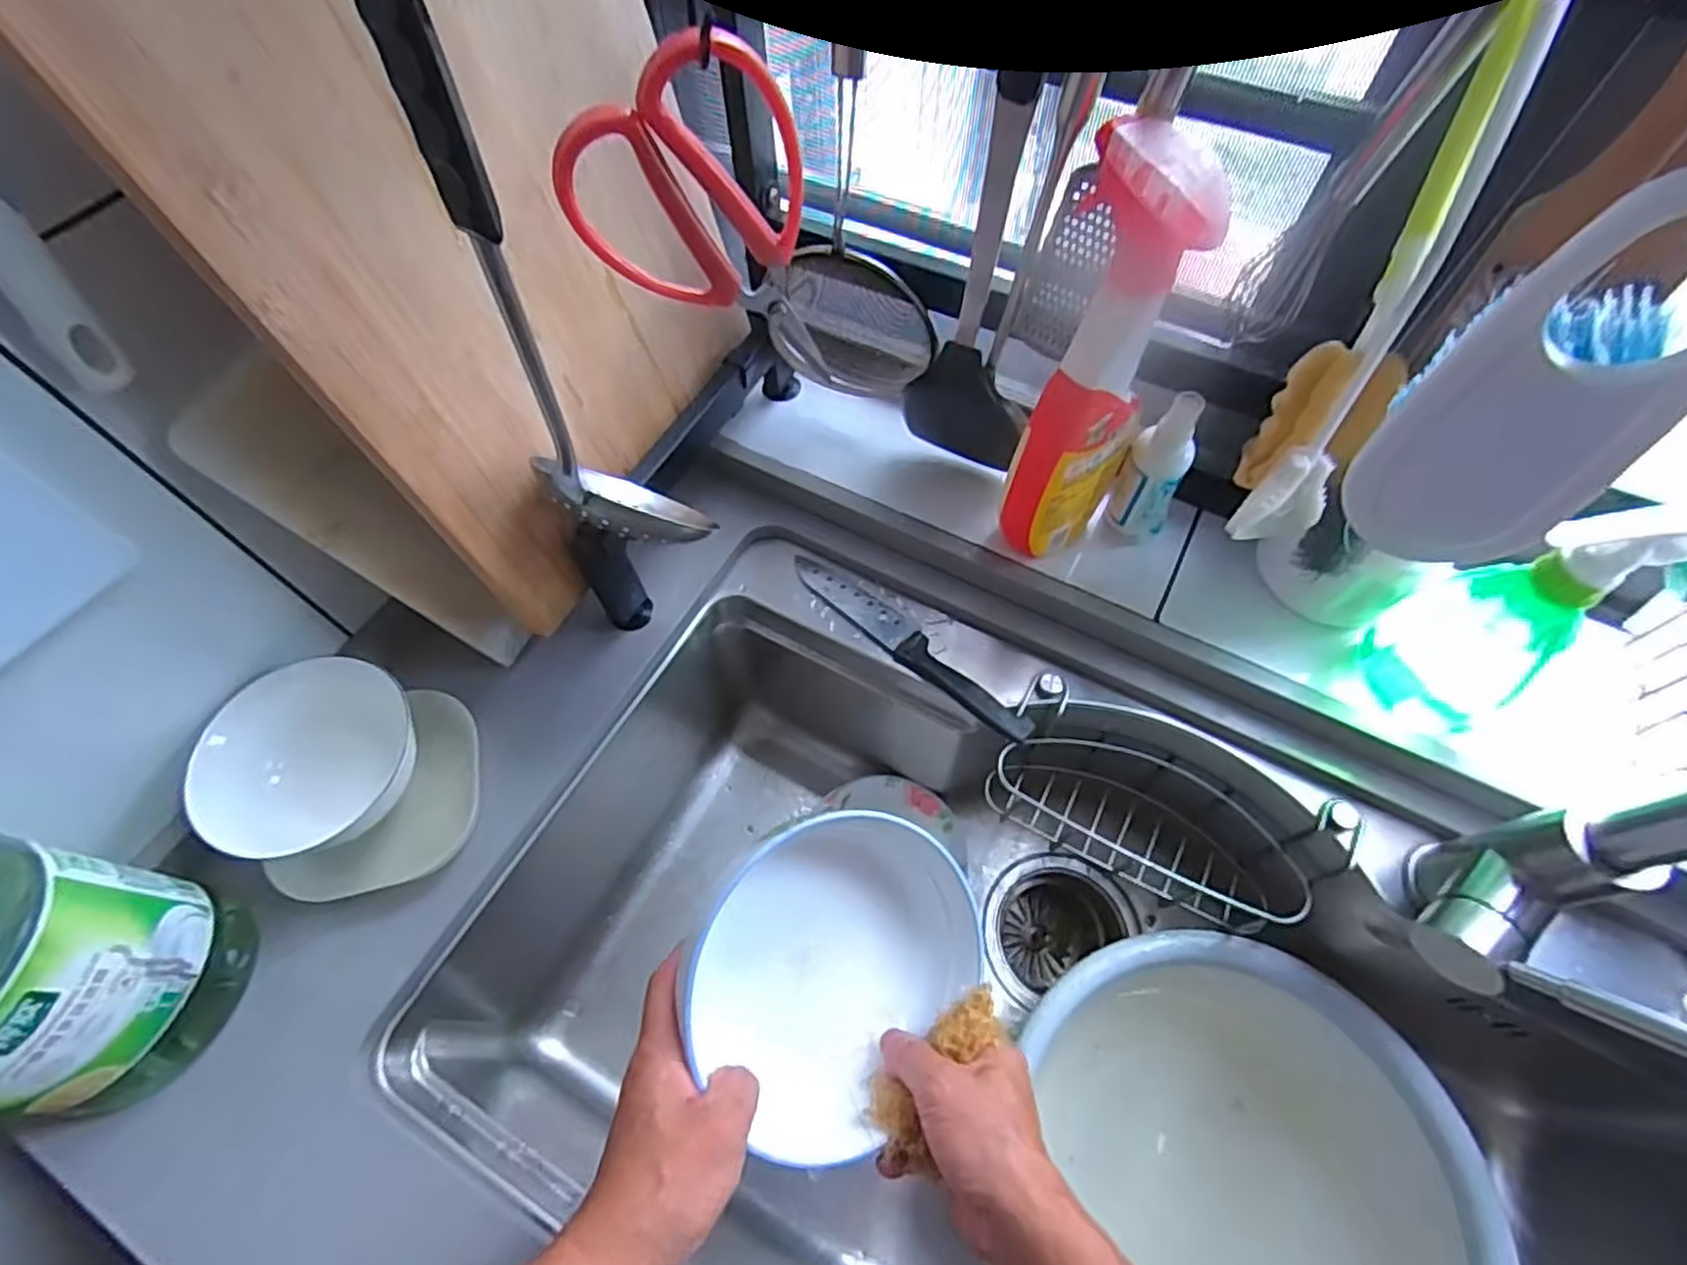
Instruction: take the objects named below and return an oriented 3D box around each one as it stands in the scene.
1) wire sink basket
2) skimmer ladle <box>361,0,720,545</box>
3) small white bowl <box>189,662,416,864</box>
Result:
[{"bbox_3d":[0.236,0.130,0.568,0.228,0.127,0.096,25,64,12],"label":"wire sink basket"},{"bbox_3d":[-0.124,-0.133,0.342,0.075,0.325,0.065,-15,63,-8],"label":"skimmer ladle"},{"bbox_3d":[-0.336,0.083,0.475,0.112,0.055,0.126,-33,67,-17],"label":"small white bowl"}]

